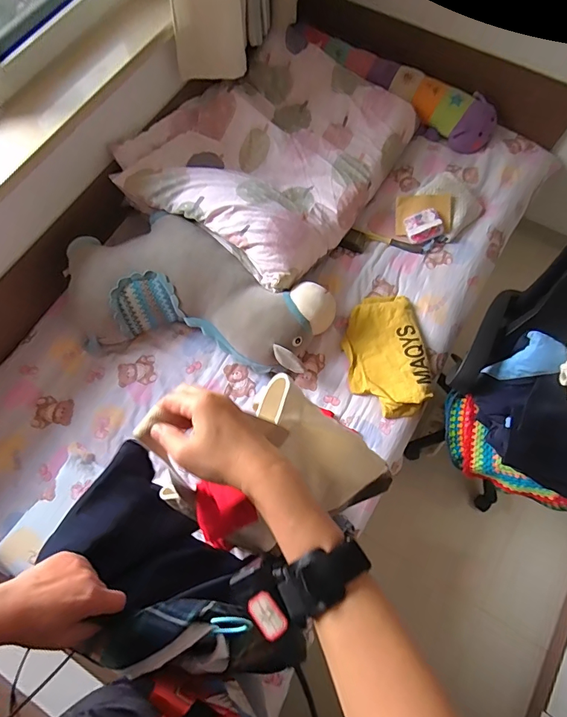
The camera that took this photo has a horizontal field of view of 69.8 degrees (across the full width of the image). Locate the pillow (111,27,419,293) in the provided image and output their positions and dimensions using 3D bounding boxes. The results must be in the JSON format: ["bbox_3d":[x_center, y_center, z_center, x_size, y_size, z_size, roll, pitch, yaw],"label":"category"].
[{"bbox_3d":[-0.015,-0.722,1.391,0.680,0.208,0.916,32,75,11],"label":"pillow"}]

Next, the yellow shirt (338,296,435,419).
[{"bbox_3d":[0.327,-0.016,1.276,0.239,0.044,0.394,-8,71,-2],"label":"yellow shirt"}]

